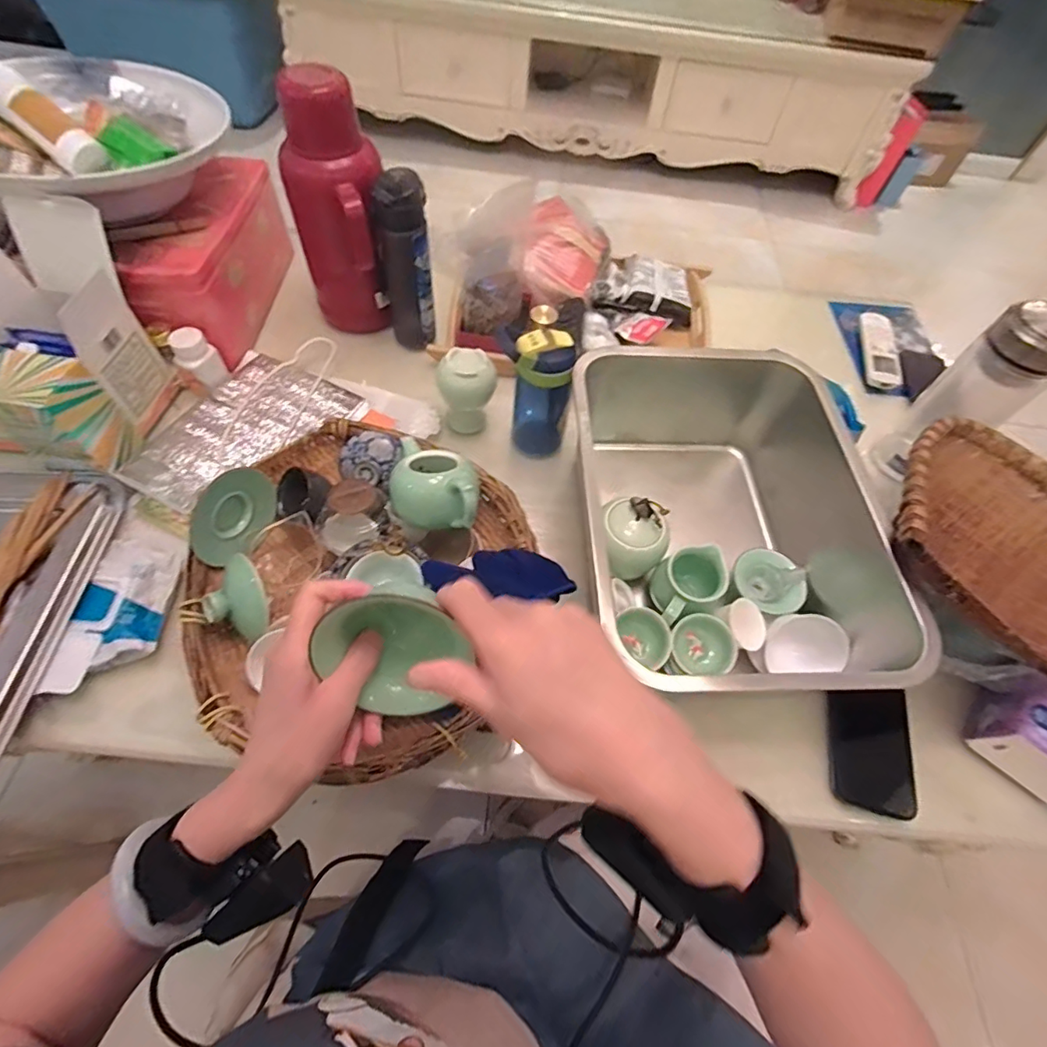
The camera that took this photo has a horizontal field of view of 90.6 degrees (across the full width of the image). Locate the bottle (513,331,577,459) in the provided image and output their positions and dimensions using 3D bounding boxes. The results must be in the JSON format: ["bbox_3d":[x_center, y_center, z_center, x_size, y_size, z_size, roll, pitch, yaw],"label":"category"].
[{"bbox_3d":[0.022,-0.151,0.639,0.067,0.177,0.057,1,56,-3],"label":"bottle"}]

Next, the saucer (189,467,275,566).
[{"bbox_3d":[-0.271,-0.008,0.481,0.018,0.081,0.086,23,58,12],"label":"saucer"}]

